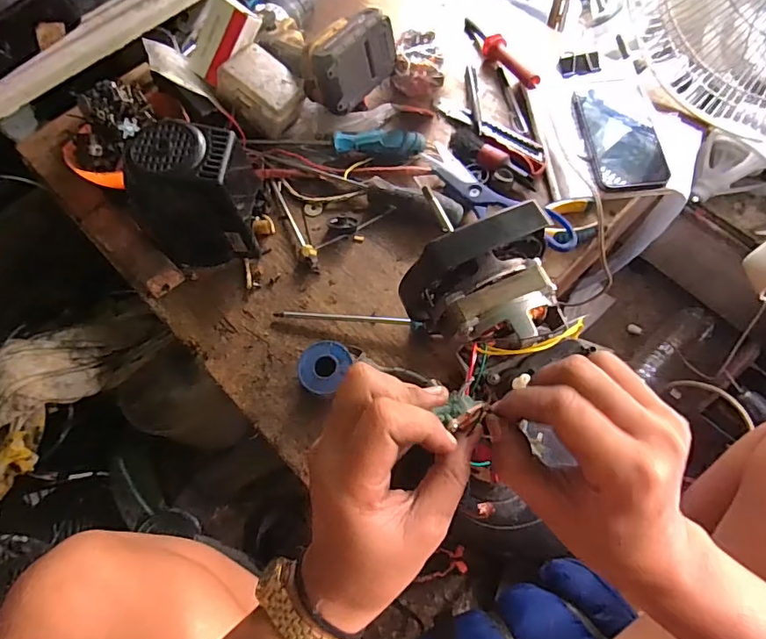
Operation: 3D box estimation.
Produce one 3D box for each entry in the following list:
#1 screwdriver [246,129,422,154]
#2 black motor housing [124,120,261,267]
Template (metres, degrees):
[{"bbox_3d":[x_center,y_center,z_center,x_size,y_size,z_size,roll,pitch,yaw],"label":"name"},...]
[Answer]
[{"bbox_3d":[-0.057,-0.223,0.614,0.216,0.025,0.029,3,66,5],"label":"screwdriver"},{"bbox_3d":[-0.190,-0.127,0.526,0.114,0.137,0.092,9,67,7],"label":"black motor housing"}]

